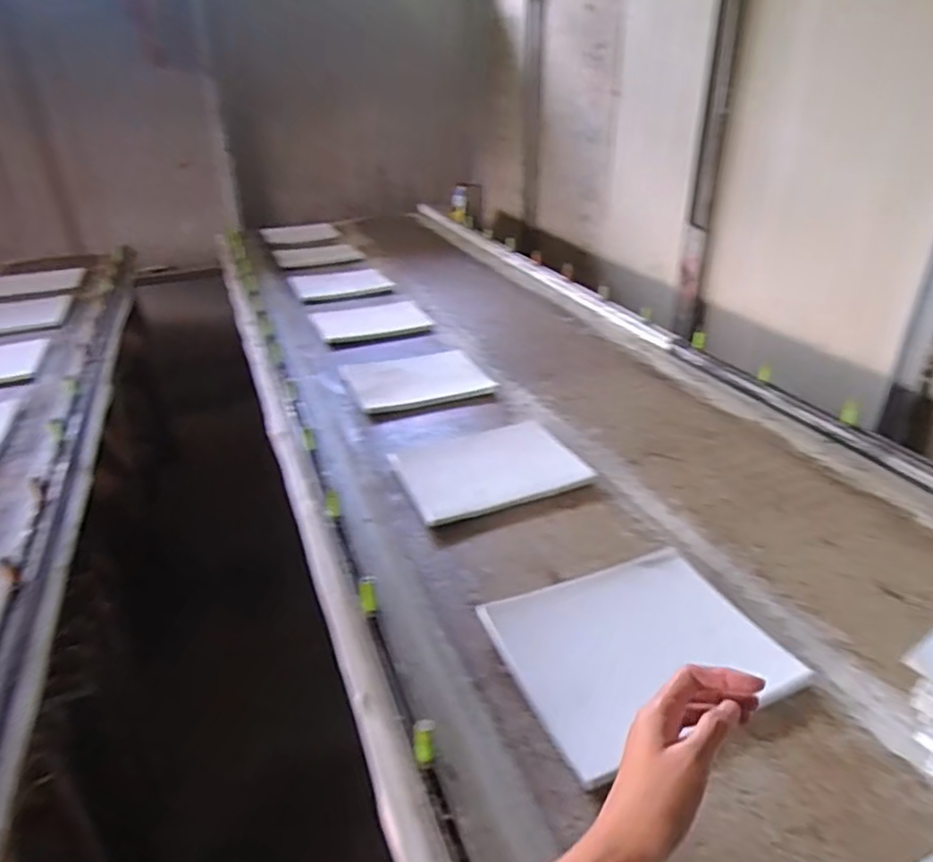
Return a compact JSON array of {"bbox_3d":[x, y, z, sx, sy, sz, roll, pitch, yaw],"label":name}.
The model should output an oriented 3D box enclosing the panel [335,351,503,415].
[{"bbox_3d":[-0.101,-0.107,1.295,0.271,0.014,0.217,-10,31,-17],"label":"panel"}]

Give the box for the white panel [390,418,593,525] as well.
[{"bbox_3d":[0.037,0.052,1.000,0.277,0.017,0.218,-12,31,-20],"label":"white panel"}]

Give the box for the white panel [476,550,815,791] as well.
[{"bbox_3d":[0.180,0.229,0.682,0.265,0.009,0.218,-16,36,-16],"label":"white panel"}]

